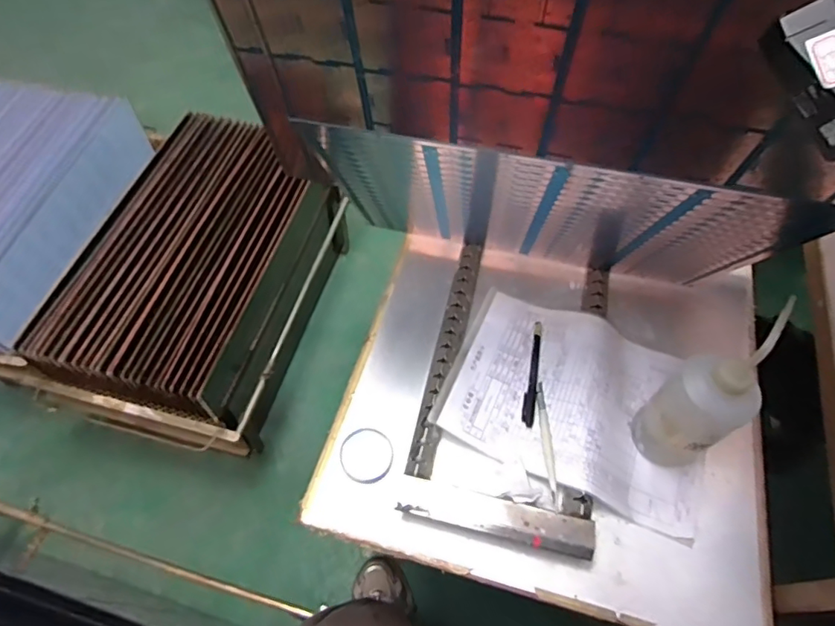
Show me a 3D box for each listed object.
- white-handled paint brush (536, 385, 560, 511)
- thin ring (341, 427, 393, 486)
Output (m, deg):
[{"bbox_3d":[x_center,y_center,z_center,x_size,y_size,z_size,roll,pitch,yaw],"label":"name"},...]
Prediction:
[{"bbox_3d":[0.143,0.141,0.586,0.011,0.011,0.141,-1,59,-1],"label":"white-handled paint brush"},{"bbox_3d":[-0.056,0.155,0.581,0.057,0.008,0.062,0,59,-1],"label":"thin ring"}]

